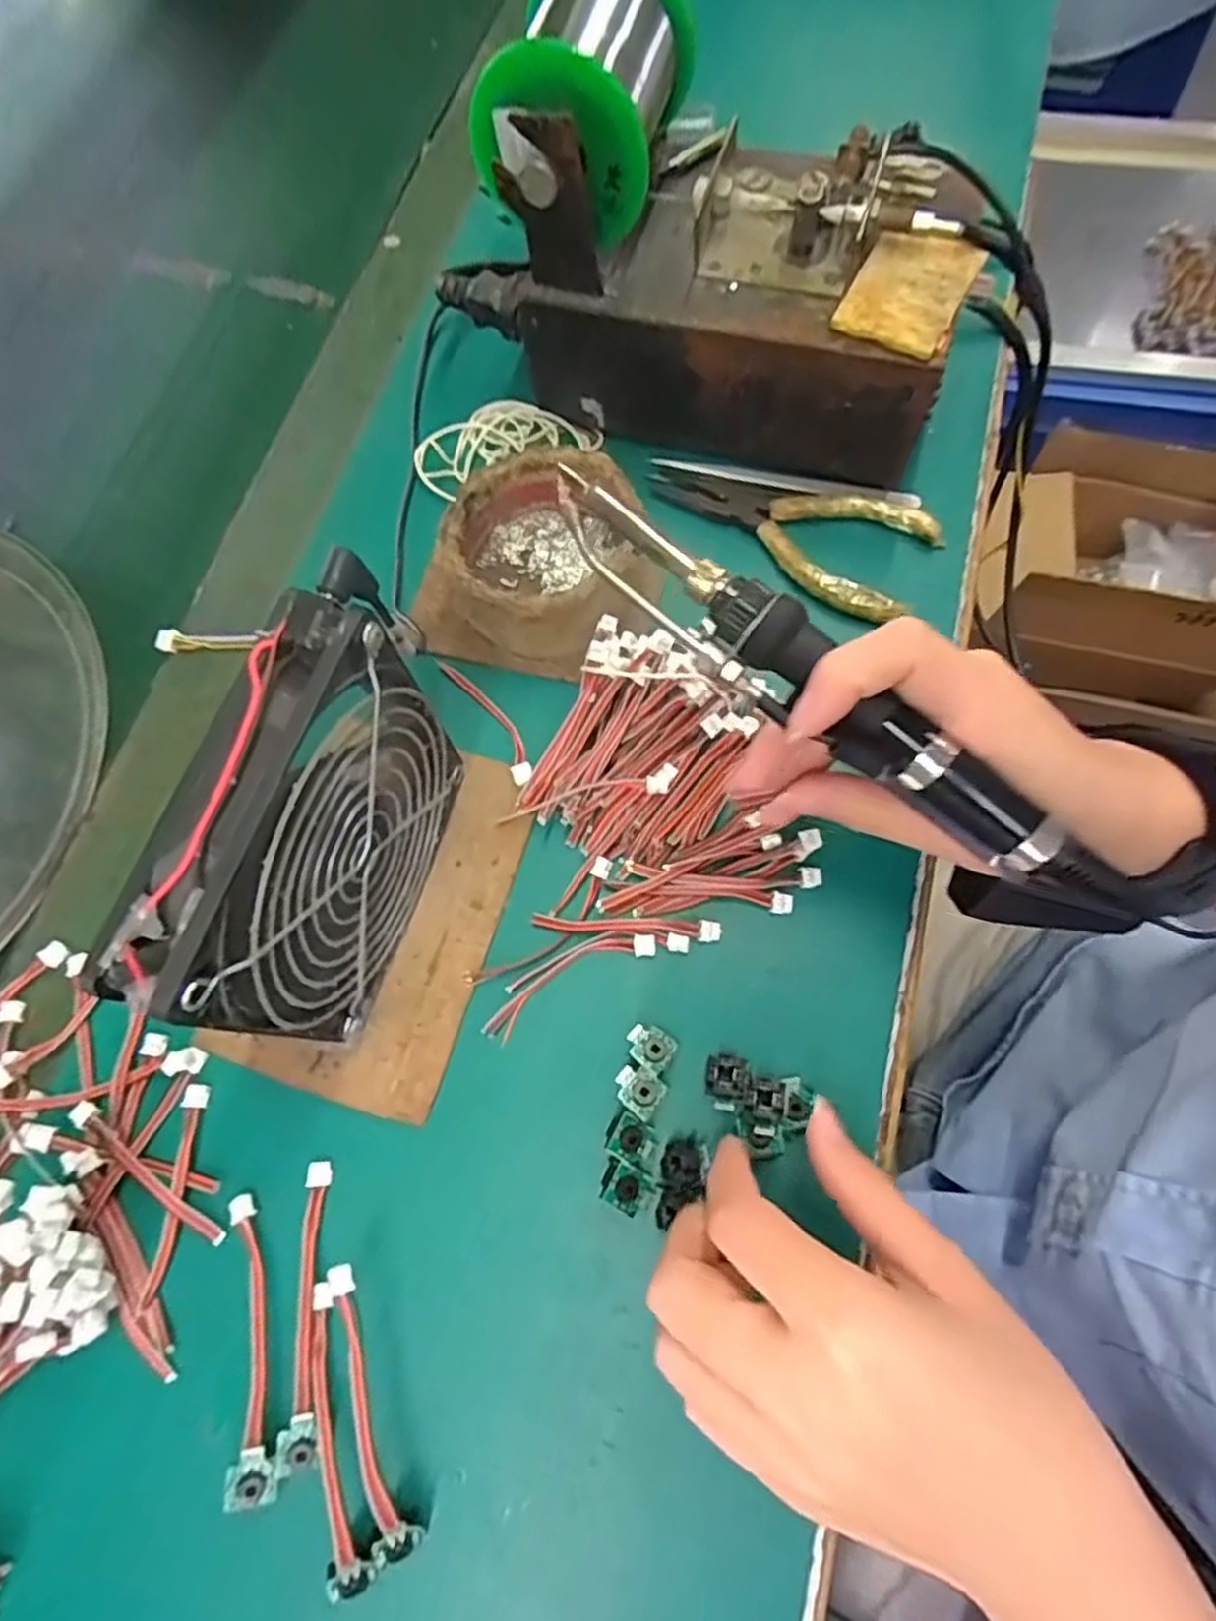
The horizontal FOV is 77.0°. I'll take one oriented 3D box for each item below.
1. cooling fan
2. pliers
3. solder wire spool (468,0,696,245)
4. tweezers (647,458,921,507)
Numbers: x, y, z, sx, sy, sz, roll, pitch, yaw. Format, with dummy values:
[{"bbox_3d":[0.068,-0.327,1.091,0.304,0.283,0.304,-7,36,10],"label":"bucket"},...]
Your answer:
[{"bbox_3d":[-0.090,0.010,0.253,0.030,0.126,0.123,16,73,8],"label":"cooling fan"},{"bbox_3d":[0.084,-0.138,0.352,0.131,0.008,0.060,33,76,13],"label":"pliers"},{"bbox_3d":[-0.009,-0.273,0.304,0.070,0.071,0.094,14,72,7],"label":"solder wire spool"},{"bbox_3d":[0.083,-0.155,0.358,0.127,0.004,0.011,8,72,5],"label":"tweezers"}]

